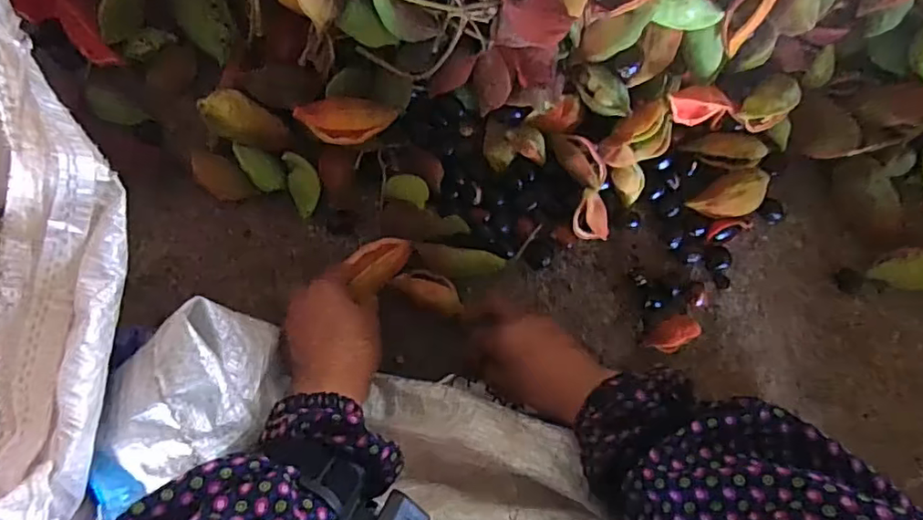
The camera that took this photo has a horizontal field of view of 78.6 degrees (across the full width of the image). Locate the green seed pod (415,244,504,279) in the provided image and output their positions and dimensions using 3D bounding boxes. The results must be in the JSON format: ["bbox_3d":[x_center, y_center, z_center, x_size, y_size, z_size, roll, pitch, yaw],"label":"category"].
[{"bbox_3d":[-0.001,0.002,0.491,0.076,0.014,0.025,8,86,9],"label":"green seed pod"}]

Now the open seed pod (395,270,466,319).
[{"bbox_3d":[-0.026,0.028,0.496,0.063,0.019,0.032,26,86,-2],"label":"open seed pod"}]

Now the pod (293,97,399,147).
[{"bbox_3d":[-0.091,-0.112,0.454,0.079,0.019,0.032,-7,87,-22],"label":"pod"}]

